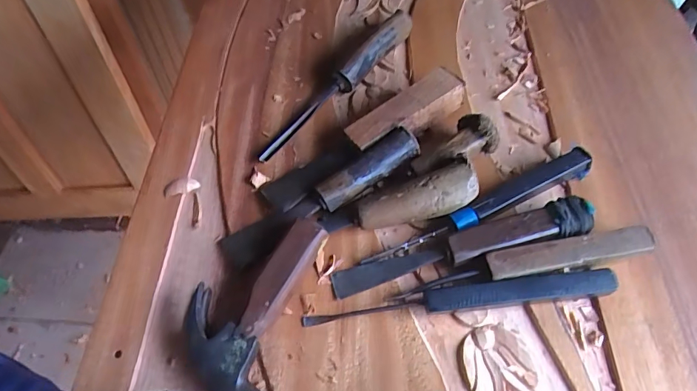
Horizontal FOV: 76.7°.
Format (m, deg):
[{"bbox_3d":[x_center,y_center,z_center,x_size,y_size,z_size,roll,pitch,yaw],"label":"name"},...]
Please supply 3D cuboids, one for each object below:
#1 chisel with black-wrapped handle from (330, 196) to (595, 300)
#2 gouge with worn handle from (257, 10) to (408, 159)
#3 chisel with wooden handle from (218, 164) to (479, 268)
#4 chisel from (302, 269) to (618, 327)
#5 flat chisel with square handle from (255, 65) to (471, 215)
[{"bbox_3d":[0.093,0.043,0.367,0.218,0.029,0.029,-12,59,-5],"label":"chisel with black-wrapped handle"},{"bbox_3d":[-0.010,-0.123,0.472,0.021,0.039,0.239,37,67,22],"label":"gouge with worn handle"},{"bbox_3d":[-0.002,0.012,0.382,0.217,0.042,0.044,-12,59,-4],"label":"chisel with wooden handle"},{"bbox_3d":[0.088,0.082,0.349,0.245,0.021,0.017,-6,58,-1],"label":"chisel"},{"bbox_3d":[0.016,-0.055,0.427,0.217,0.041,0.044,-32,62,-16],"label":"flat chisel with square handle"}]

